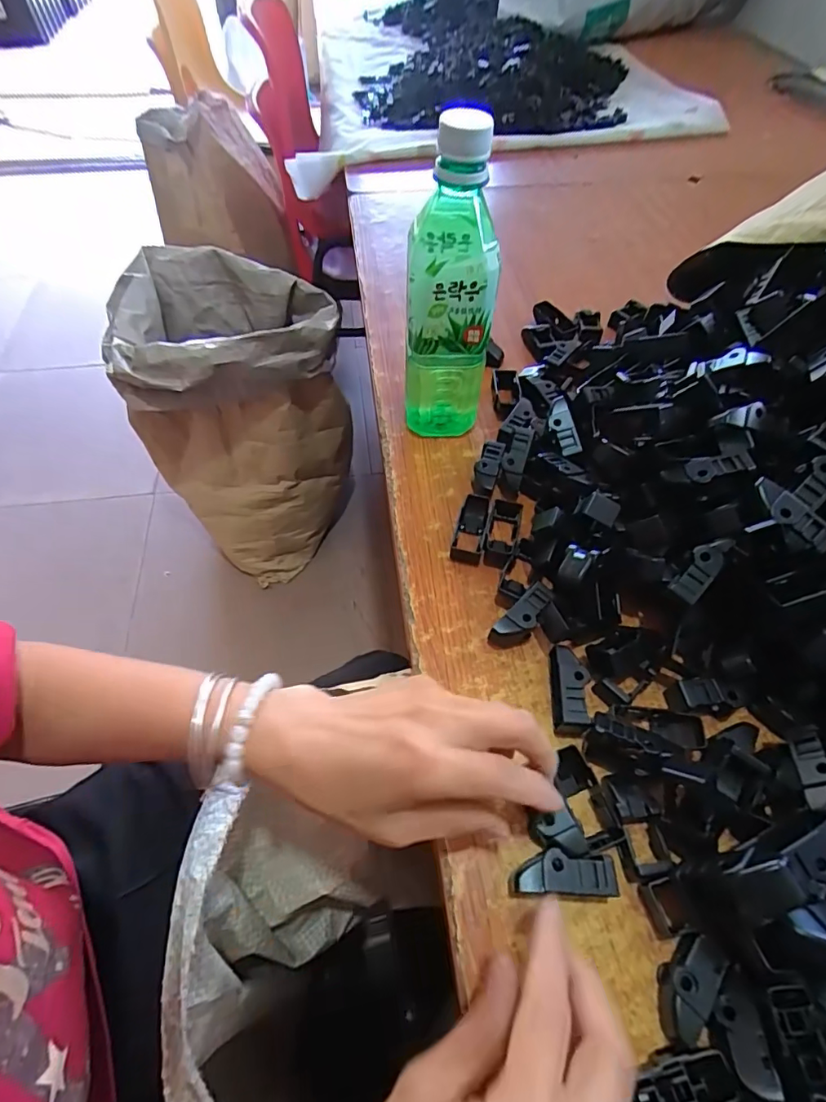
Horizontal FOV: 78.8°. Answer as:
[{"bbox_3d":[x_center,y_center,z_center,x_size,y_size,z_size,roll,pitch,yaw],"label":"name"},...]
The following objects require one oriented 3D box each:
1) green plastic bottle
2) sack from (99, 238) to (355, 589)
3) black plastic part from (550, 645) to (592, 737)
[{"bbox_3d":[0.025,-0.180,0.369,0.060,0.208,0.064,-2,57,-2],"label":"green plastic bottle"},{"bbox_3d":[-0.307,-0.242,0.949,0.350,0.468,0.308,-40,62,-19],"label":"sack"},{"bbox_3d":[0.094,0.084,0.305,0.020,0.019,0.050,5,57,2],"label":"black plastic part"}]

